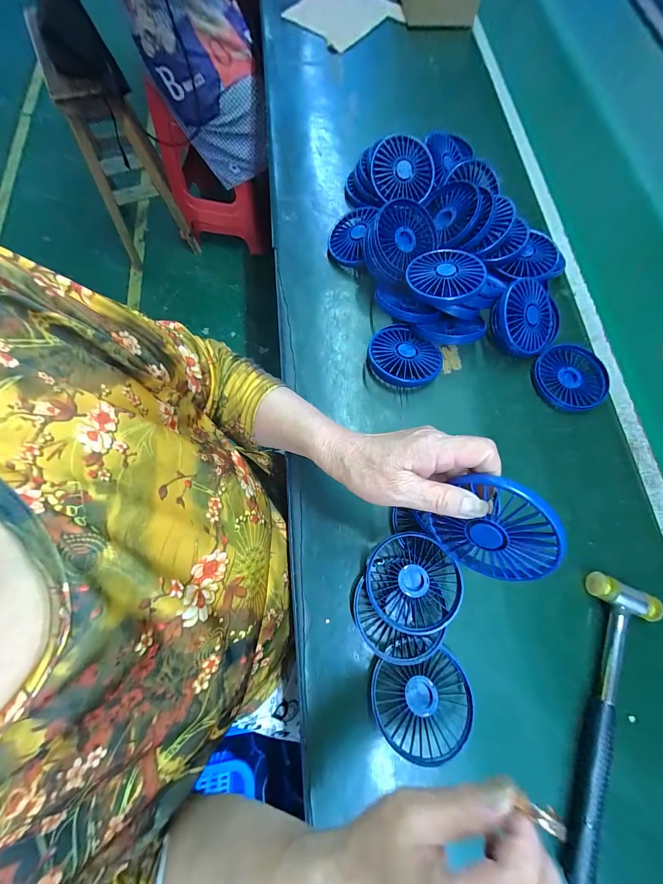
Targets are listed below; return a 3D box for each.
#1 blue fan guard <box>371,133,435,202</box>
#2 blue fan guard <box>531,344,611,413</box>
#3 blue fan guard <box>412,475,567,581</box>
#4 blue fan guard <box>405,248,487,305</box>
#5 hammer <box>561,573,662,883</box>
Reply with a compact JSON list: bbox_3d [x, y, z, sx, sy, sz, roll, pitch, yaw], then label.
[{"bbox_3d":[0.099,-0.378,0.440,0.087,0.073,0.019,19,27,-17],"label":"blue fan guard"},{"bbox_3d":[0.303,-0.082,0.395,0.086,0.014,0.085,0,72,-1],"label":"blue fan guard"},{"bbox_3d":[0.114,0.065,0.228,0.080,0.090,0.012,44,48,12],"label":"blue fan guard"},{"bbox_3d":[0.133,-0.196,0.368,0.085,0.015,0.084,27,74,20],"label":"blue fan guard"},{"bbox_3d":[0.251,0.249,0.283,0.062,0.023,0.237,21,73,5],"label":"hammer"}]

